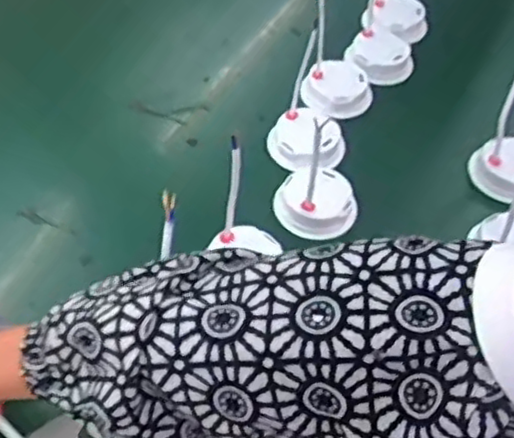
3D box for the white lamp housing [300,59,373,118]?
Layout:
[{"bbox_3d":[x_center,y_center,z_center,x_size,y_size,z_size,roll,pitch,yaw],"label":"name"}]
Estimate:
[{"bbox_3d":[0.082,-0.131,0.729,0.076,0.025,0.061,-33,61,-23],"label":"white lamp housing"}]

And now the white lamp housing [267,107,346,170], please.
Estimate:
[{"bbox_3d":[0.050,-0.074,0.681,0.070,0.026,0.070,-31,61,-23],"label":"white lamp housing"}]

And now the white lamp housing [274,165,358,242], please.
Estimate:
[{"bbox_3d":[0.053,-0.019,0.628,0.074,0.034,0.063,8,54,4],"label":"white lamp housing"}]

